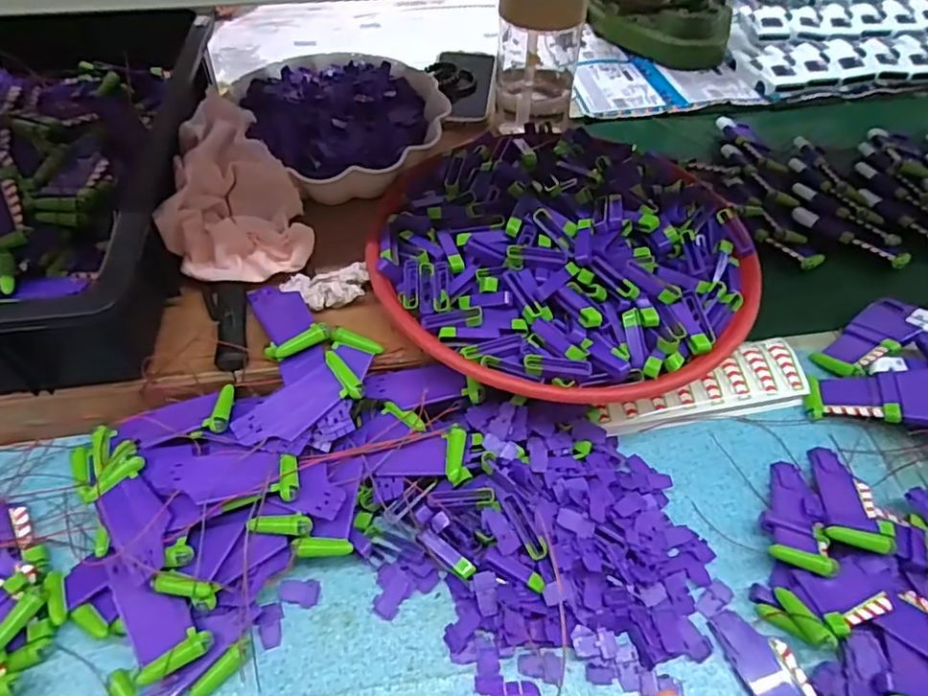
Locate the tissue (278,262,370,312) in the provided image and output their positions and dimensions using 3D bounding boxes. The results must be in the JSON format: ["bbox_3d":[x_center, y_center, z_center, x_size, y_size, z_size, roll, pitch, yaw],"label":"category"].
[{"bbox_3d":[-0.114,-0.050,0.482,0.071,0.024,0.036,0,52,-1],"label":"tissue"}]

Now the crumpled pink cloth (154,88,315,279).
[{"bbox_3d":[-0.199,-0.136,0.503,0.106,0.063,0.160,-16,54,-14],"label":"crumpled pink cloth"}]

